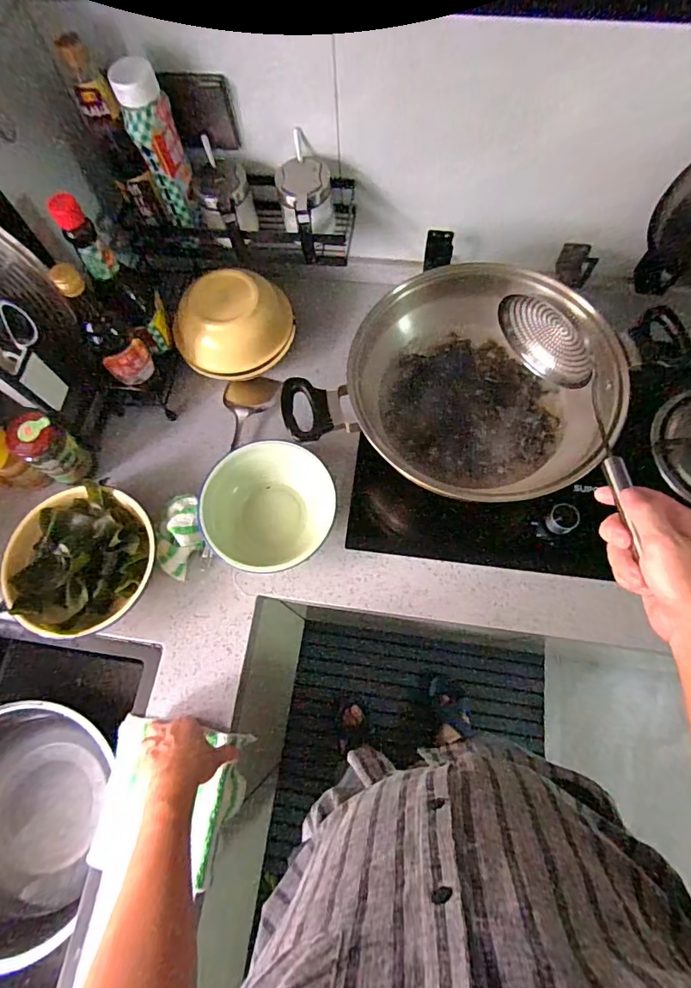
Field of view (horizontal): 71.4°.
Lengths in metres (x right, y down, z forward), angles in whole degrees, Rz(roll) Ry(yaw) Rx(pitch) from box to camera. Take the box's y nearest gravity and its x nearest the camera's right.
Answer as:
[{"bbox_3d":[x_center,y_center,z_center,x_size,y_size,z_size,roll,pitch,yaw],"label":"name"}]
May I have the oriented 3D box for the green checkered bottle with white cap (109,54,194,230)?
[{"bbox_3d":[-0.247,-0.461,0.646,0.057,0.187,0.048,-12,72,-1],"label":"green checkered bottle with white cap"}]

